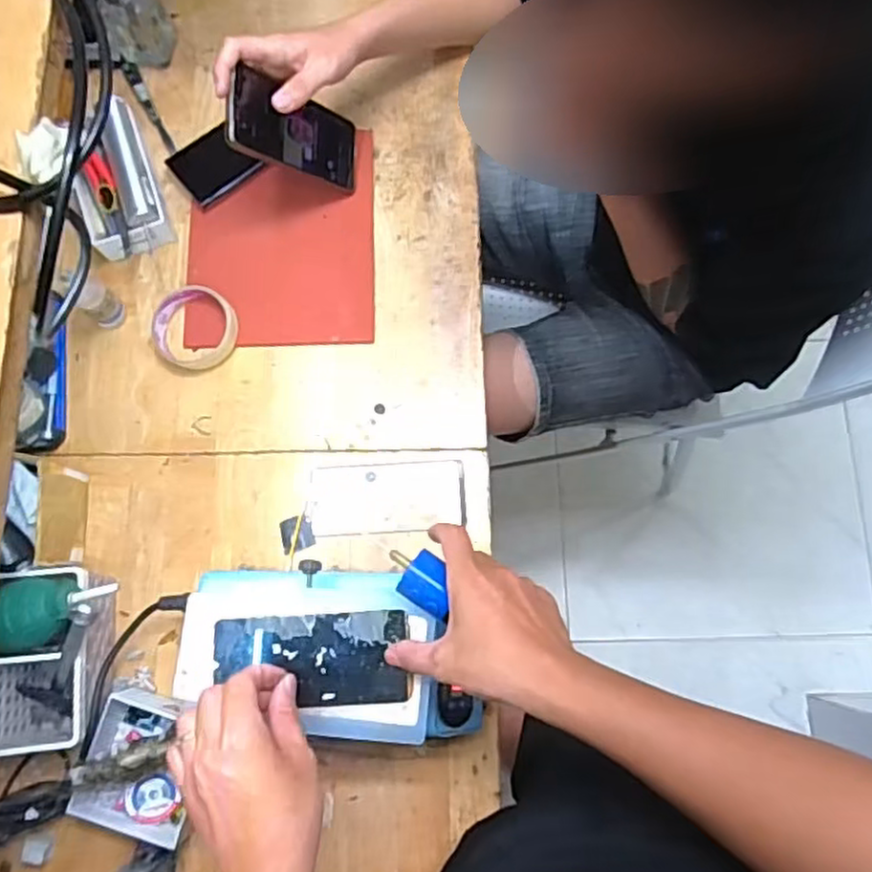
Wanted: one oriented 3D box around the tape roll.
[{"bbox_3d":[-0.260,-0.117,0.735,0.098,0.027,0.083,15,78,5],"label":"tape roll"}]

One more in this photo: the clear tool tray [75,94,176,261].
[{"bbox_3d":[-0.343,-0.273,0.748,0.085,0.063,0.158,-18,78,-3],"label":"clear tool tray"}]

